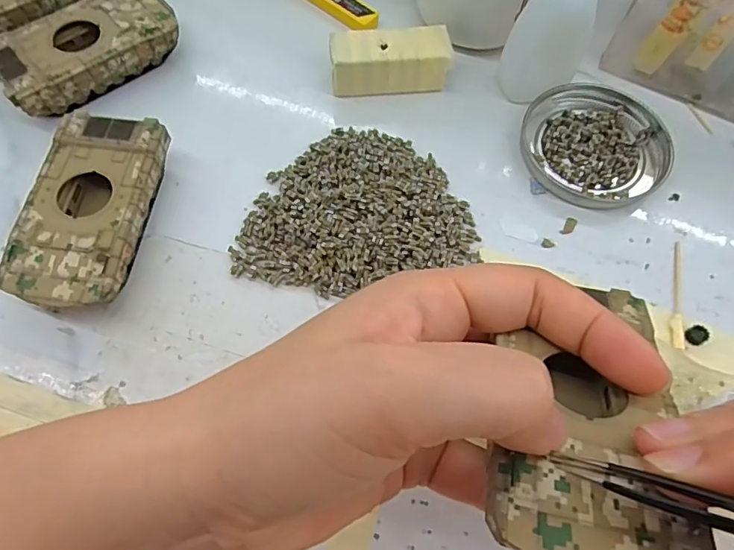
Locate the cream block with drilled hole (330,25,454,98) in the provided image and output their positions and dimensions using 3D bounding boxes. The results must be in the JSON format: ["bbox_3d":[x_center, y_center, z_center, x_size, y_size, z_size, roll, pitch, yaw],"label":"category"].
[{"bbox_3d":[0.013,-0.120,0.292,0.065,0.026,0.026,-5,66,-4],"label":"cream block with drilled hole"}]

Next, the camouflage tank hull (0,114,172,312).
[{"bbox_3d":[-0.130,-0.028,0.245,0.050,0.026,0.096,8,66,2],"label":"camouflage tank hull"}]

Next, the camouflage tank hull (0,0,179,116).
[{"bbox_3d":[-0.154,-0.126,0.288,0.095,0.026,0.049,-40,73,-17],"label":"camouflage tank hull"}]

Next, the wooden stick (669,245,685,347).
[{"bbox_3d":[0.151,0.009,0.251,0.007,0.004,0.058,12,66,4],"label":"wooden stick"}]

